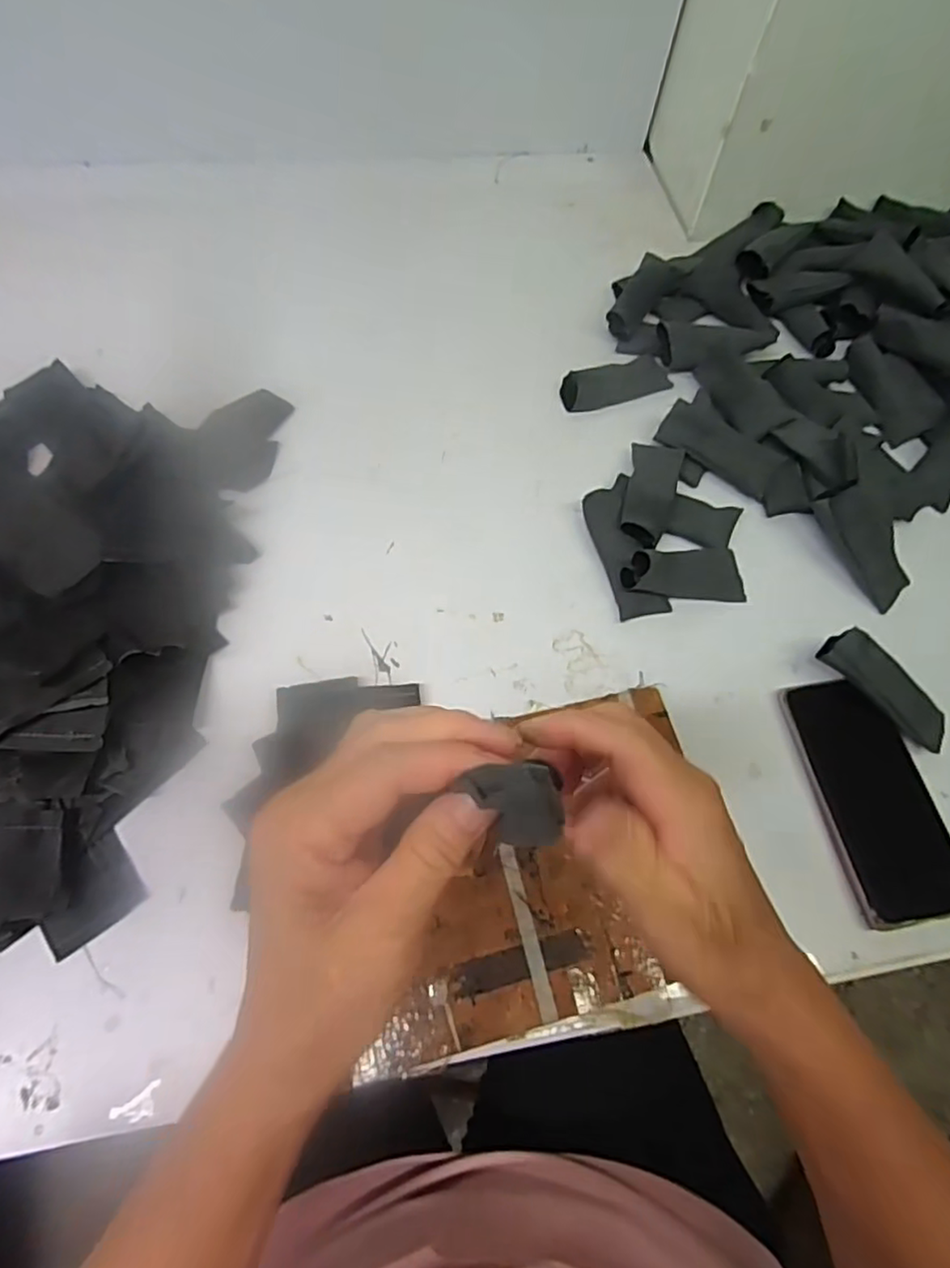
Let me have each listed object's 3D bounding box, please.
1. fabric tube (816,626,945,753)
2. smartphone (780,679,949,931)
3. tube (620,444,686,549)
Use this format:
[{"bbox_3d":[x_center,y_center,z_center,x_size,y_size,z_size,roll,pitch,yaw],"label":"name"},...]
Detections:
[{"bbox_3d":[0.290,0.037,0.445,0.099,0.019,0.033,44,69,1],"label":"fabric tube"},{"bbox_3d":[0.270,0.108,0.429,0.078,0.012,0.157,-8,65,-7],"label":"smartphone"},{"bbox_3d":[0.141,-0.113,0.505,0.039,0.018,0.101,15,64,4],"label":"tube"}]

